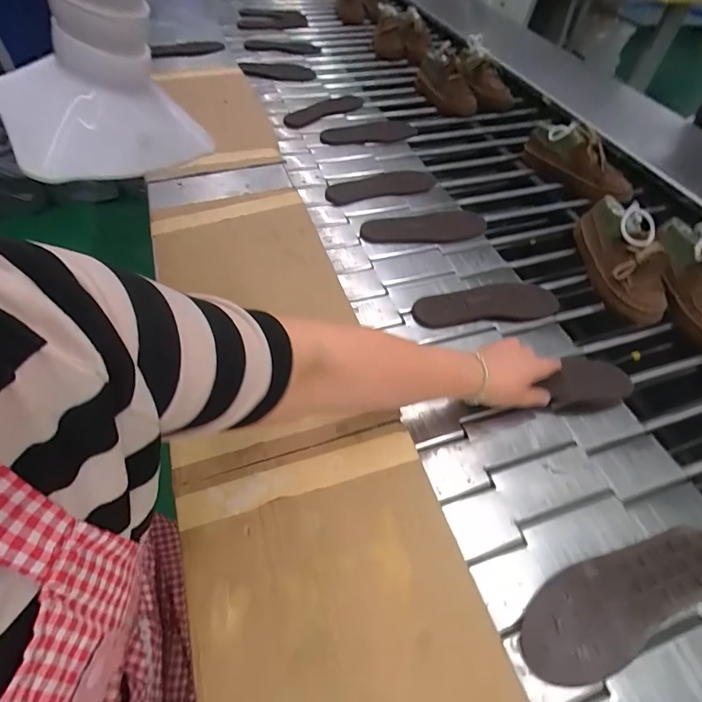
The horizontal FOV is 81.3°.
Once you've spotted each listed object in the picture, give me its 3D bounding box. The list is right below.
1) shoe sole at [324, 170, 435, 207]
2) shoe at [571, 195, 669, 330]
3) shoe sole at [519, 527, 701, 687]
[{"bbox_3d":[0.064,-0.330,0.818,0.228,0.015,0.079,-12,54,-22],"label":"shoe sole"},{"bbox_3d":[0.438,-0.160,0.661,0.085,0.099,0.230,11,49,-4],"label":"shoe"},{"bbox_3d":[0.269,0.236,0.399,0.235,0.020,0.076,-14,55,-23],"label":"shoe sole"}]

